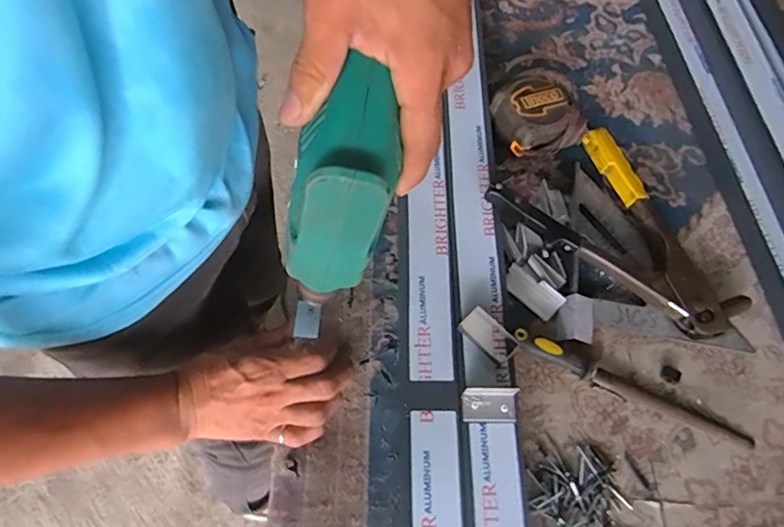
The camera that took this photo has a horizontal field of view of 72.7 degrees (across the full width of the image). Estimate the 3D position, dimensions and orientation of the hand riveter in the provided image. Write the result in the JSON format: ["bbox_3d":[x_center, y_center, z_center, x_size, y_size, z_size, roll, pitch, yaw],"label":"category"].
[{"bbox_3d":[0.230,-0.021,0.528,0.160,0.046,0.236,-35,72,-15],"label":"hand riveter"}]

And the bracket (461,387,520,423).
[{"bbox_3d":[0.082,0.120,0.452,0.045,0.012,0.029,1,67,-1],"label":"bracket"}]

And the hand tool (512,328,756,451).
[{"bbox_3d":[0.217,0.112,0.483,0.225,0.019,0.030,26,68,9],"label":"hand tool"}]

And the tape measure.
[{"bbox_3d":[0.154,-0.156,0.579,0.080,0.060,0.074,-19,69,-10],"label":"tape measure"}]

